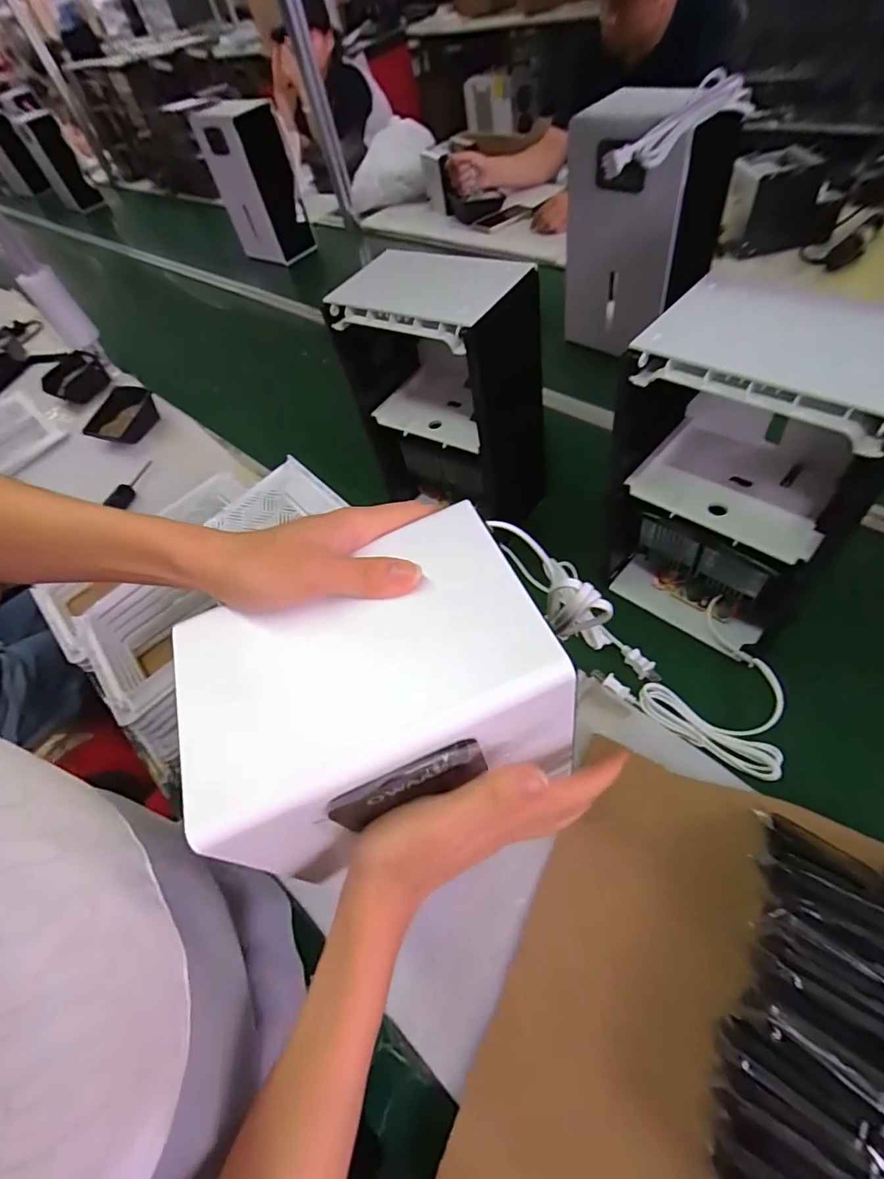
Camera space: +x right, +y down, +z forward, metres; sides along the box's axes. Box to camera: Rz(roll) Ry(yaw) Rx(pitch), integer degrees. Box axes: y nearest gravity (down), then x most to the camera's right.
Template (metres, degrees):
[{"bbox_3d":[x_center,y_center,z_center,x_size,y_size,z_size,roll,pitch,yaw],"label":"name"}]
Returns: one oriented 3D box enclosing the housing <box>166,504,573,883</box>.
[{"bbox_3d":[-0.042,0.065,0.304,0.203,0.112,0.150,-20,54,-12],"label":"housing"}]

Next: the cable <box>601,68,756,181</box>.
[{"bbox_3d":[0.311,-0.600,0.652,0.059,0.075,0.272,37,63,27],"label":"cable"}]

